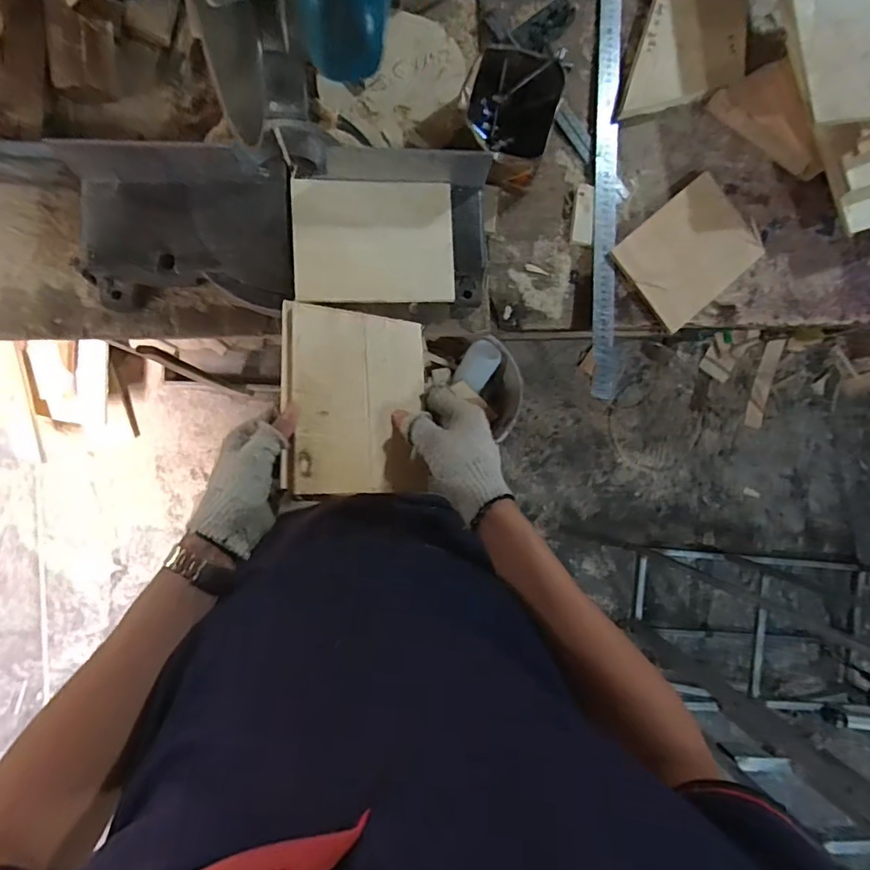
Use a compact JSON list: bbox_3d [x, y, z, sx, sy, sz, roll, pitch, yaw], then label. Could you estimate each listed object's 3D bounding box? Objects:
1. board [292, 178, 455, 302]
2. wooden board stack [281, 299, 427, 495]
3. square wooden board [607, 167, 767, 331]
[{"bbox_3d":[-0.068,-0.218,0.581,0.175,0.016,0.129,-1,91,-6],"label":"board"},{"bbox_3d":[-0.076,-0.033,0.508,0.142,0.013,0.179,3,80,-27],"label":"wooden board stack"},{"bbox_3d":[0.336,-0.241,0.678,0.175,0.018,0.134,-40,95,-4],"label":"square wooden board"}]

